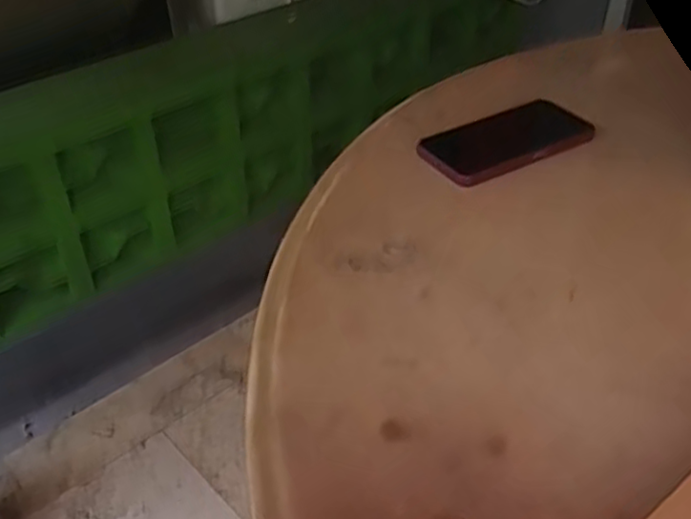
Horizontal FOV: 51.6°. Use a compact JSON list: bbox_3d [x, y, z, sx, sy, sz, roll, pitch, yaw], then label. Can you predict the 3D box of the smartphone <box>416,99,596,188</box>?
[{"bbox_3d":[0.155,-0.116,0.686,0.174,0.010,0.084,-22,44,-25],"label":"smartphone"}]

